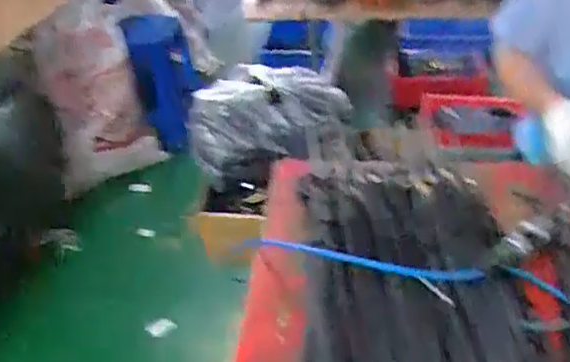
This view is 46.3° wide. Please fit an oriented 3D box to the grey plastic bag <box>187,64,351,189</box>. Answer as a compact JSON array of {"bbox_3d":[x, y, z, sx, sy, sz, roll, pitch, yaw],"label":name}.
[{"bbox_3d":[-0.035,-0.130,1.519,0.364,0.243,0.138,-5,34,-2],"label":"grey plastic bag"}]

